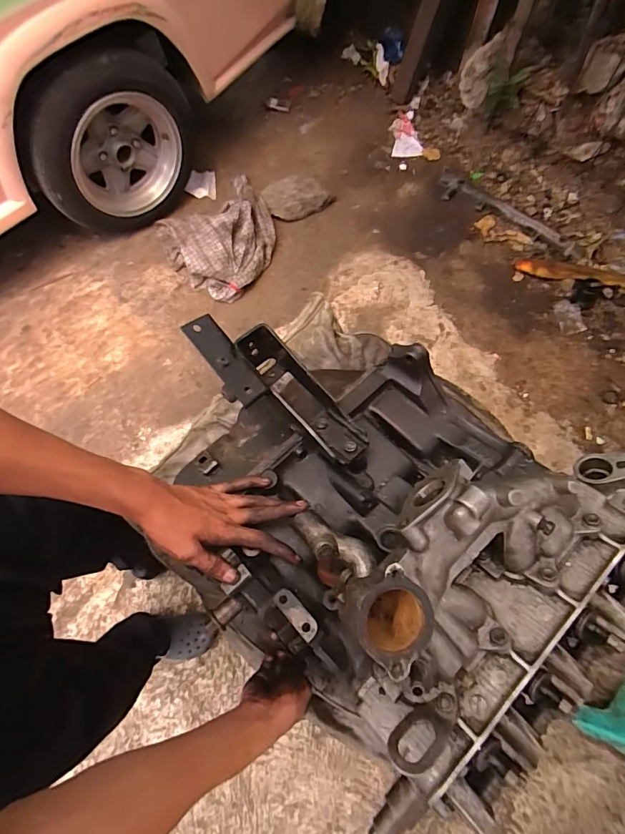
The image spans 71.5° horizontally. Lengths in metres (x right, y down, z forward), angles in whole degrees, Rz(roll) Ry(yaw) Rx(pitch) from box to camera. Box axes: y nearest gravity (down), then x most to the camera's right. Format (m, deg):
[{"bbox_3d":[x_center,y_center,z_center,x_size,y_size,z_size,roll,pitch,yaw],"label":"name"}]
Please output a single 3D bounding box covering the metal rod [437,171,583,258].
[{"bbox_3d":[0.674,-0.700,1.504,0.542,0.035,0.093,35,70,12],"label":"metal rod"}]

